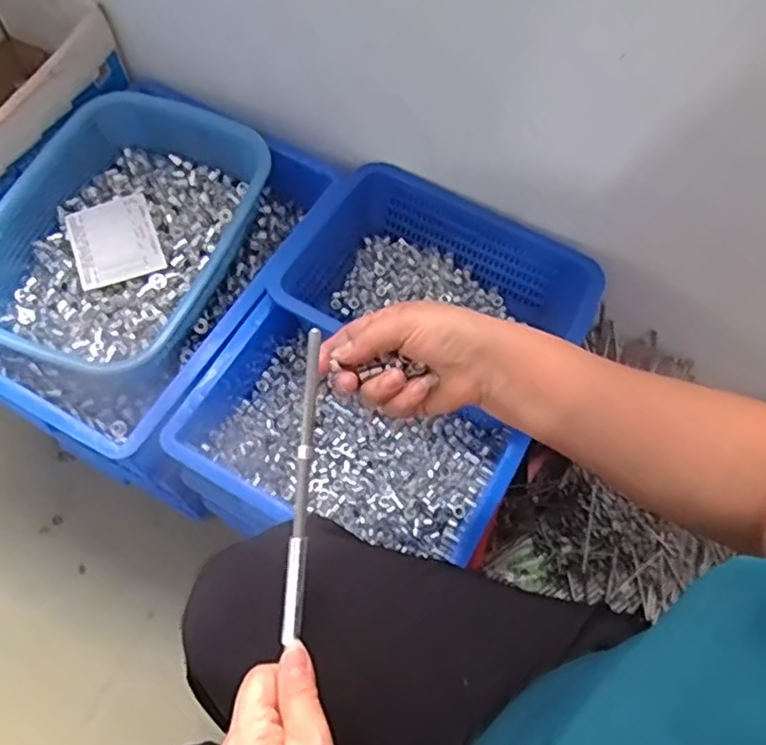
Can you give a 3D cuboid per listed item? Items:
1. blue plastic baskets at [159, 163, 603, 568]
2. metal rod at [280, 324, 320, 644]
[{"bbox_3d":[0.010,-0.010,0.715,0.322,0.103,0.419,28,66,10],"label":"blue plastic baskets"},{"bbox_3d":[-0.051,0.069,0.418,0.012,0.010,0.192,4,83,-1],"label":"metal rod"}]

